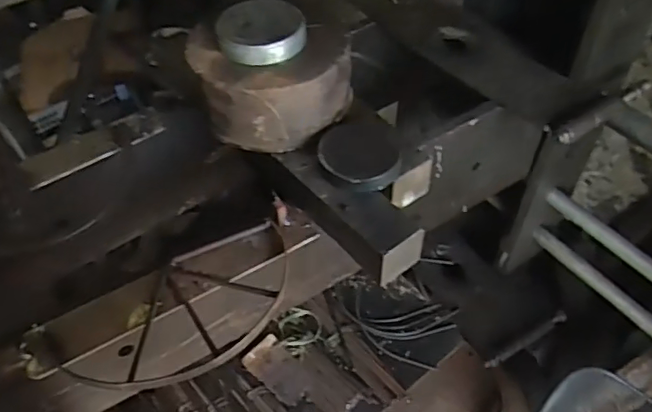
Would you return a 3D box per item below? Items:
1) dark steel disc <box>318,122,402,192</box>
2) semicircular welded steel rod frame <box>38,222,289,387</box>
[{"bbox_3d":[0.032,-0.053,0.564,0.077,0.018,0.090,-11,50,-6],"label":"dark steel disc"},{"bbox_3d":[-0.121,0.095,0.504,0.227,0.011,0.118,-31,55,-21],"label":"semicircular welded steel rod frame"}]

